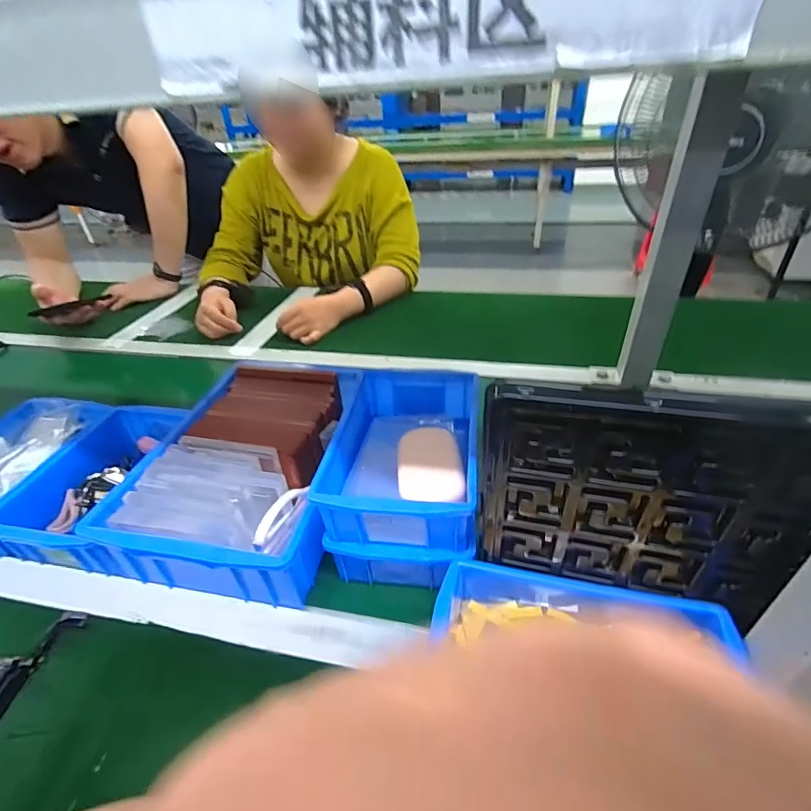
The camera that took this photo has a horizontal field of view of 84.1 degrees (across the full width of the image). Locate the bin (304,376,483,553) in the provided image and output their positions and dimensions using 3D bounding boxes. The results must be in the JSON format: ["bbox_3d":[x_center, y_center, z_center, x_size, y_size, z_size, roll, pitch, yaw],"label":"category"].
[{"bbox_3d":[0.001,0.043,0.433,0.127,0.060,0.197,2,36,8],"label":"bin"}]

